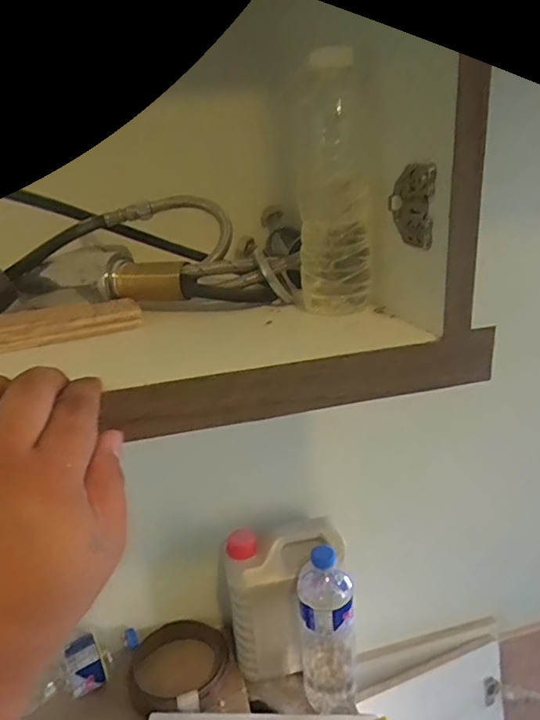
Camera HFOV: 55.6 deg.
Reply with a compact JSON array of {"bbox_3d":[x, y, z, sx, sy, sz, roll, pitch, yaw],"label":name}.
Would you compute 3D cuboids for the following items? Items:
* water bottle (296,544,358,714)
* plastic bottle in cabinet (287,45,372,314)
[{"bbox_3d":[0.081,0.376,0.728,0.071,0.270,0.084,-2,20,4],"label":"water bottle"},{"bbox_3d":[0.047,-0.129,0.390,0.060,0.177,0.050,0,21,9],"label":"plastic bottle in cabinet"}]

